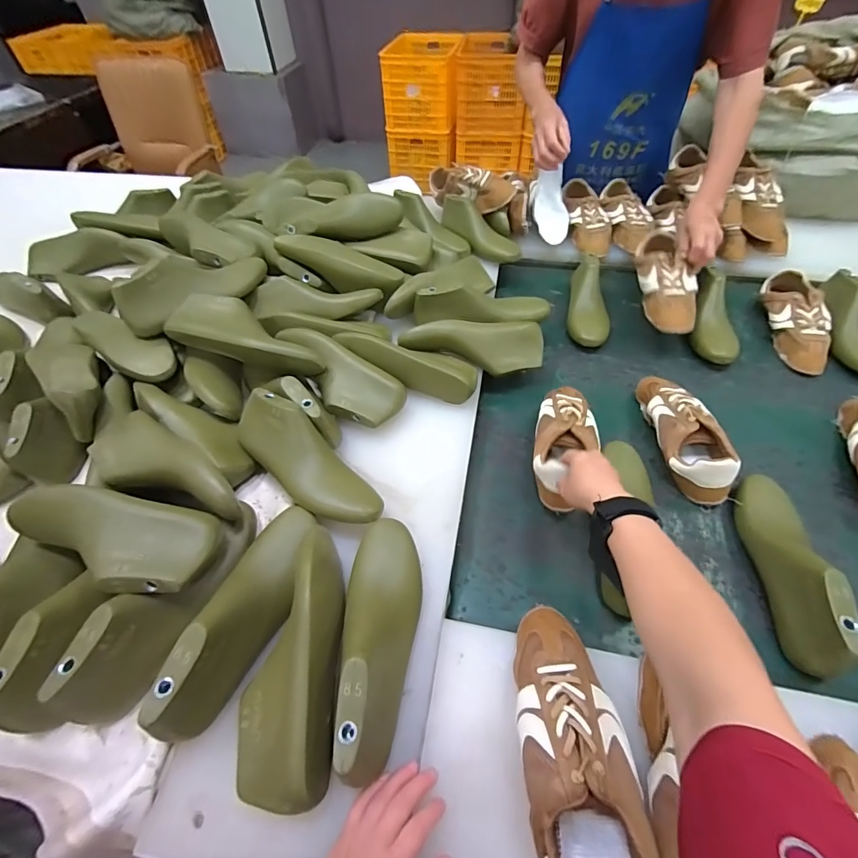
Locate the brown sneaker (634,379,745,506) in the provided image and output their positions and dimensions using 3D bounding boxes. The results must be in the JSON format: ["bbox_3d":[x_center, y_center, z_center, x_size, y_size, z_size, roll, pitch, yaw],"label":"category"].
[{"bbox_3d":[0.401,0.001,0.661,0.088,0.071,0.230,-1,53,1],"label":"brown sneaker"}]

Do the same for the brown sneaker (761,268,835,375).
[{"bbox_3d":[0.717,-0.211,0.809,0.086,0.071,0.226,6,53,6],"label":"brown sneaker"}]

